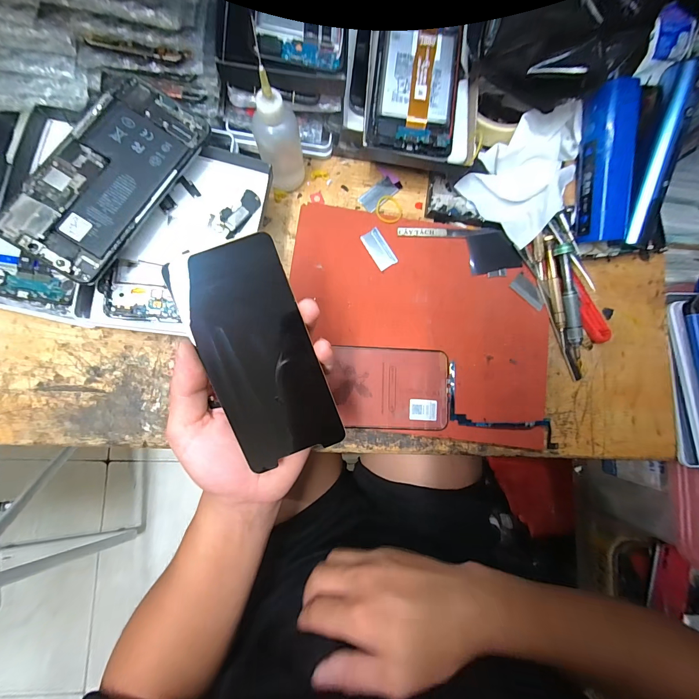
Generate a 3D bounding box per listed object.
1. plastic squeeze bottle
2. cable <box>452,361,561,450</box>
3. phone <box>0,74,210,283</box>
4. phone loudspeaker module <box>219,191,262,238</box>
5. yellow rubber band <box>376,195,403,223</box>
[{"bbox_3d":[-0.056,-0.168,0.255,0.034,0.114,0.030,7,84,-5],"label":"plastic squeeze bottle"},{"bbox_3d":[0.138,0.063,0.304,0.126,0.004,0.045,31,83,-2],"label":"cable"},{"bbox_3d":[-0.177,-0.128,0.241,0.074,0.005,0.152,32,80,-7],"label":"phone"},{"bbox_3d":[-0.091,-0.112,0.269,0.020,0.009,0.045,32,83,-2],"label":"phone loudspeaker module"},{"bbox_3d":[0.039,-0.135,0.320,0.026,0.004,0.031,10,75,-6],"label":"yellow rubber band"}]

